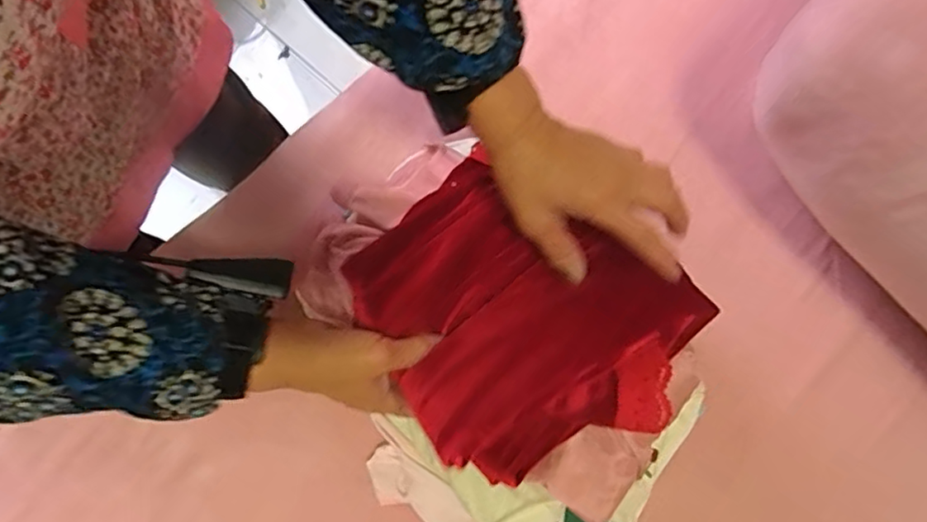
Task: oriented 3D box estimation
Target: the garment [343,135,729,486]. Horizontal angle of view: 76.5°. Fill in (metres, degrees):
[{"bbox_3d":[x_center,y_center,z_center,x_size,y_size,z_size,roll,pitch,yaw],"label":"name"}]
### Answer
[{"bbox_3d":[0.033,0.046,0.450,0.247,0.068,0.201,35,77,7],"label":"garment"}]

